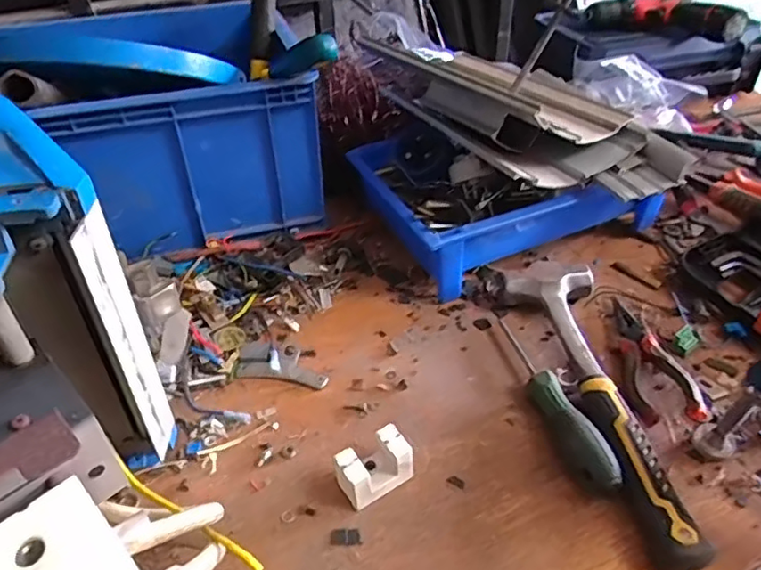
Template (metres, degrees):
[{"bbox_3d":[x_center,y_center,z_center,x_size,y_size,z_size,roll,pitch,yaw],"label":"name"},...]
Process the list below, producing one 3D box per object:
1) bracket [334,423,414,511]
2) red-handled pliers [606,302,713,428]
[{"bbox_3d":[-0.003,0.138,0.436,0.053,0.038,0.034,-26,48,-25],"label":"bracket"},{"bbox_3d":[0.242,0.057,0.524,0.059,0.020,0.144,0,42,0],"label":"red-handled pliers"}]

